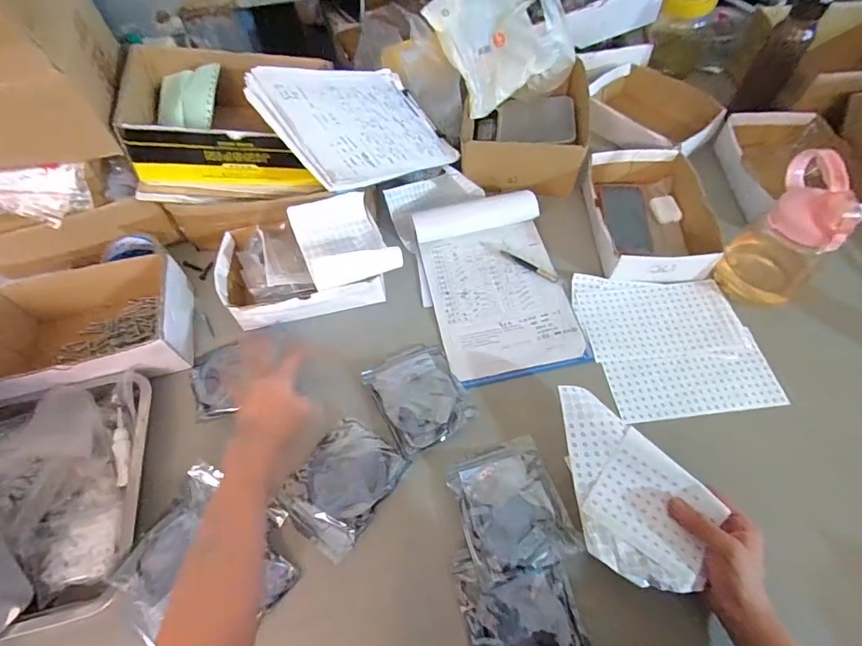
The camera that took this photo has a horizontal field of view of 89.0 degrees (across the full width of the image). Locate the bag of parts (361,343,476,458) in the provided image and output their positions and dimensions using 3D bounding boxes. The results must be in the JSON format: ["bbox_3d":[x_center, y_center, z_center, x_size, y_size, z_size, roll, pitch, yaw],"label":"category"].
[{"bbox_3d":[-0.017,0.098,0.618,0.117,0.013,0.148,-27,62,-13],"label":"bag of parts"}]

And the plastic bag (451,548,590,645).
[{"bbox_3d":[0.097,0.312,0.479,0.123,0.013,0.128,-12,60,-5],"label":"plastic bag"}]

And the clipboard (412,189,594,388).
[{"bbox_3d":[0.101,-0.067,0.708,0.217,0.030,0.329,-10,60,-4],"label":"clipboard"}]

